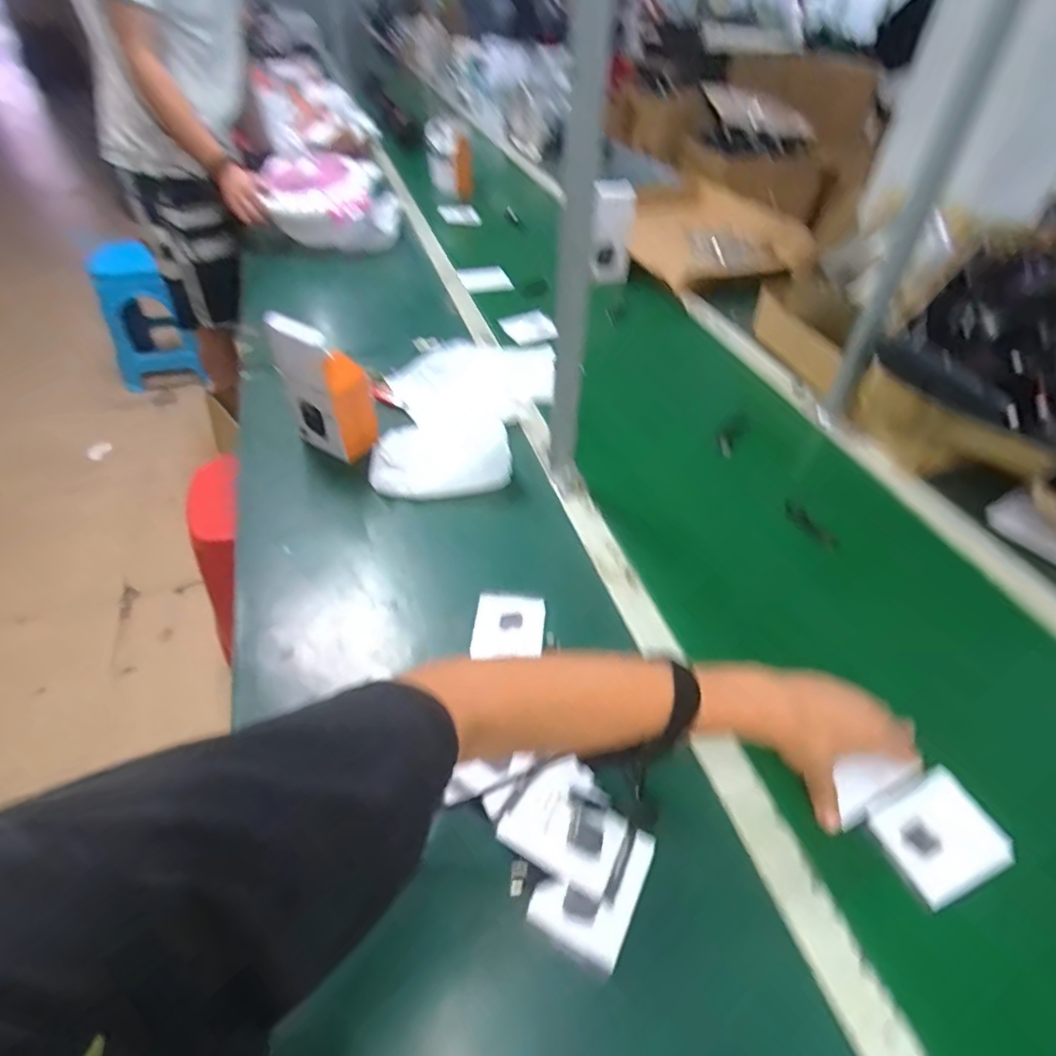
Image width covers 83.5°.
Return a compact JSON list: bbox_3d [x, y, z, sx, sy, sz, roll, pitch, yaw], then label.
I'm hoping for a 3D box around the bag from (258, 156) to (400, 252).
[{"bbox_3d":[-0.430,-0.697,1.328,0.266,0.189,0.220,-5,43,-7],"label":"bag"}]

